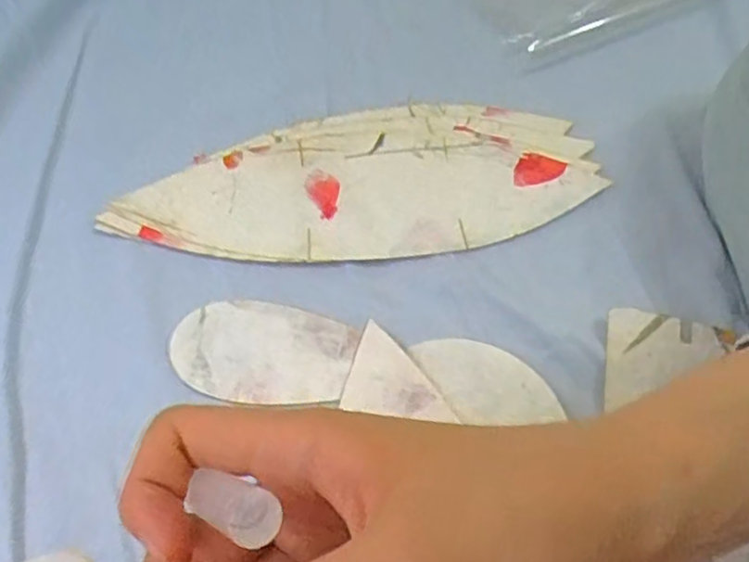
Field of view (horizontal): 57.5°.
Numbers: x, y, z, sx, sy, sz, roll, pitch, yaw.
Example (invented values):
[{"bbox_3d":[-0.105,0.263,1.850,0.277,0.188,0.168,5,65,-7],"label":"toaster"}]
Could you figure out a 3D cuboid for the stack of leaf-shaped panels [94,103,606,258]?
[{"bbox_3d":[-0.007,-0.058,0.393,0.271,0.008,0.103,-11,62,-9],"label":"stack of leaf-shaped panels"}]

